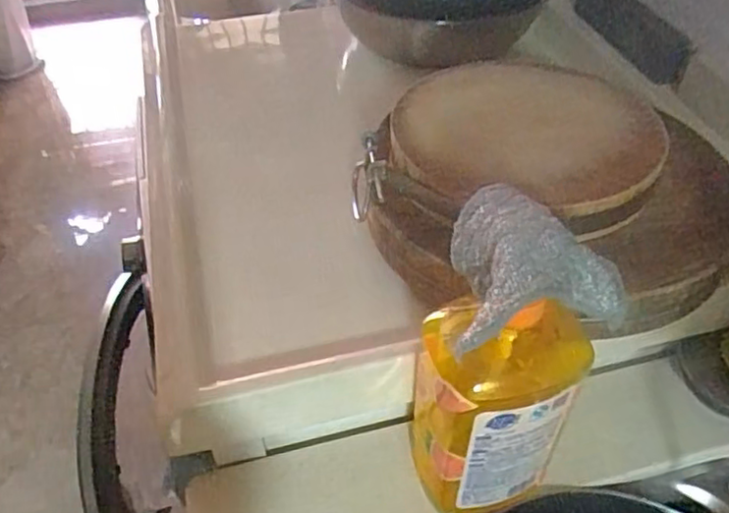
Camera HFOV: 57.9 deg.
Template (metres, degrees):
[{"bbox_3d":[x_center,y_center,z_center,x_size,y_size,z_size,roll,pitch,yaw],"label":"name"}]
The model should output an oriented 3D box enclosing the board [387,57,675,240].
[{"bbox_3d":[0.148,-0.119,0.613,0.235,0.032,0.236,-1,46,1],"label":"board"}]

